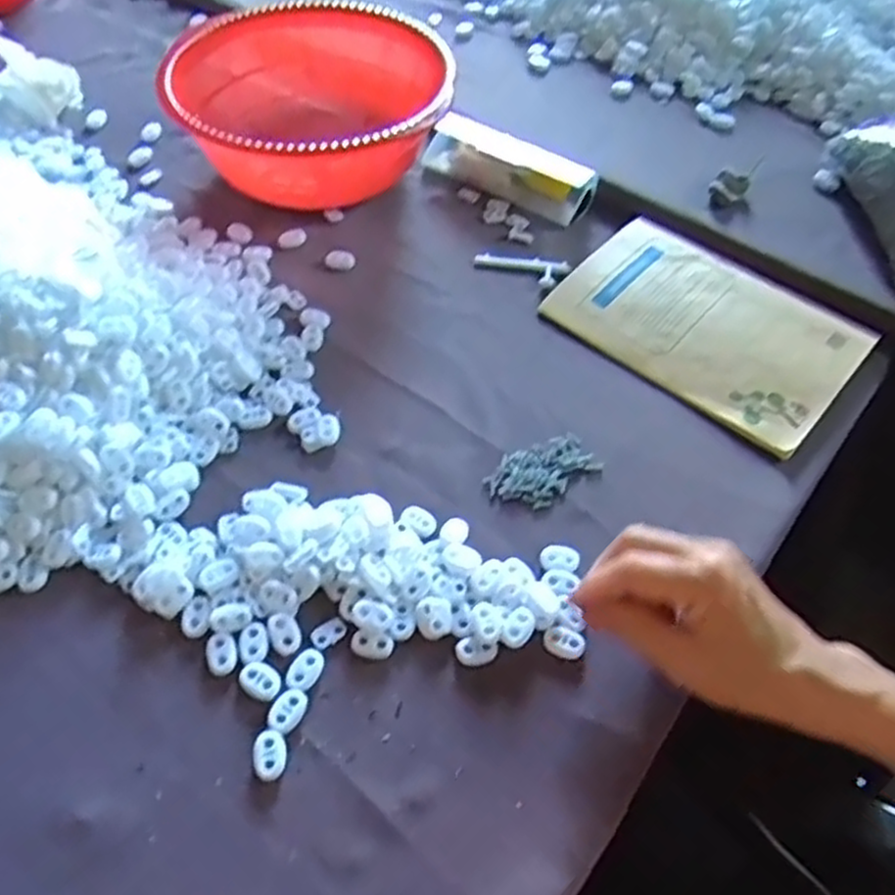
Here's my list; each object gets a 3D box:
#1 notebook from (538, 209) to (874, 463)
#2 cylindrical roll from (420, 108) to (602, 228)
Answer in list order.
[{"bbox_3d":[0.190,-0.094,0.557,0.206,0.017,0.141,37,61,24],"label":"notebook"},{"bbox_3d":[0.051,-0.241,0.647,0.148,0.040,0.038,27,57,18],"label":"cylindrical roll"}]

